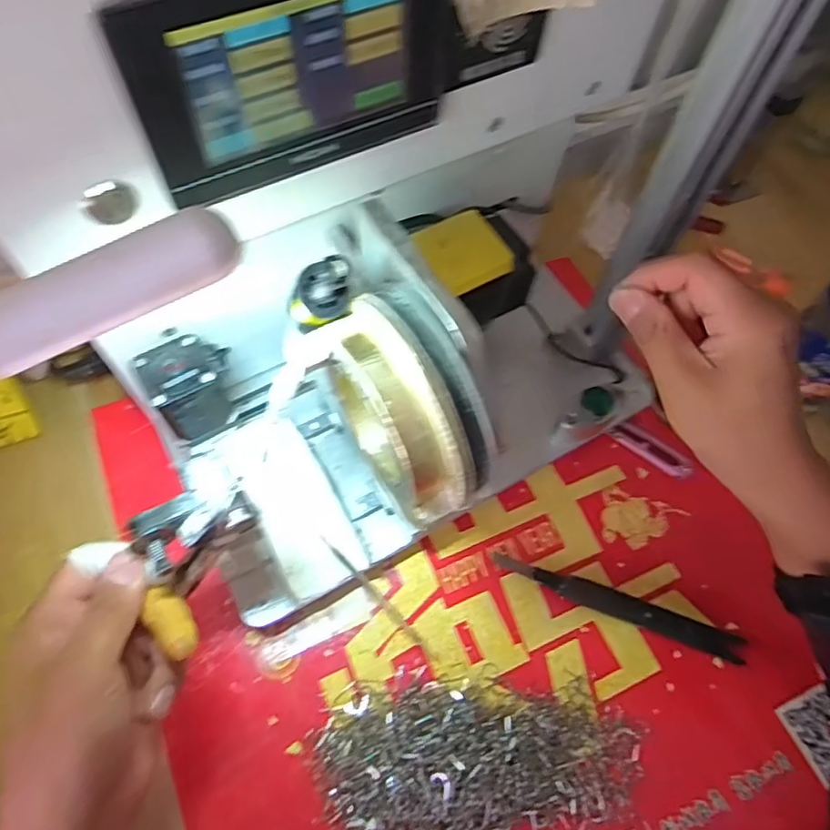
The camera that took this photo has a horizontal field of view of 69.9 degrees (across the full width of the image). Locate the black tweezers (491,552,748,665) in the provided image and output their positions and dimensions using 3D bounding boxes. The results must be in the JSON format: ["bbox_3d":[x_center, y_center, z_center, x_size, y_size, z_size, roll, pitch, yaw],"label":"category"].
[{"bbox_3d":[0.139,0.132,0.410,0.173,0.011,0.018,18,62,8],"label":"black tweezers"}]

